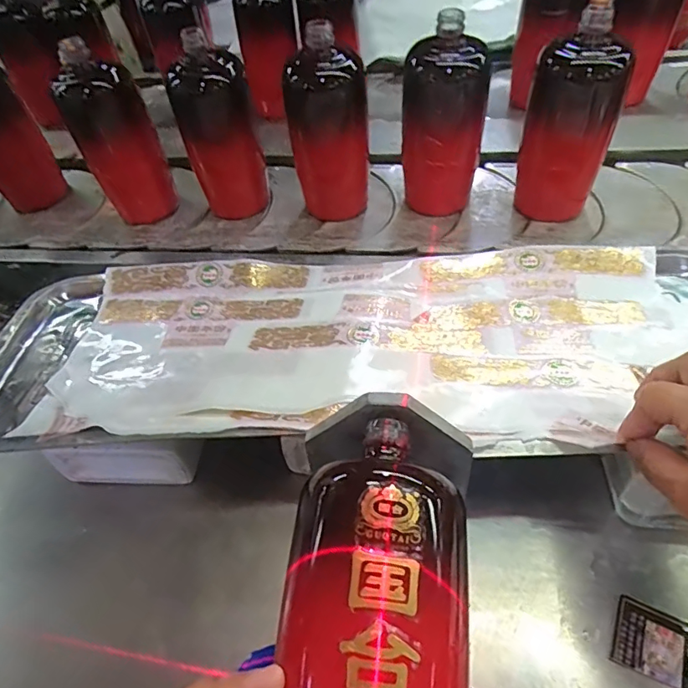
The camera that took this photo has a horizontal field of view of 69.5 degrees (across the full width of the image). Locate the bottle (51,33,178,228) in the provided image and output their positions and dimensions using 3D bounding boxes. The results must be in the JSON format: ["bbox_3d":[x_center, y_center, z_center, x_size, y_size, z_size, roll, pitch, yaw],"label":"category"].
[{"bbox_3d":[-0.255,-0.226,0.565,0.059,0.176,0.063,6,51,11],"label":"bottle"}]

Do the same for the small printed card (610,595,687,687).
[{"bbox_3d":[0.186,0.175,0.287,0.052,0.004,0.038,18,54,20],"label":"small printed card"}]

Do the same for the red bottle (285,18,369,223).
[{"bbox_3d":[-0.015,-0.218,0.518,0.062,0.173,0.060,25,57,25],"label":"red bottle"}]

